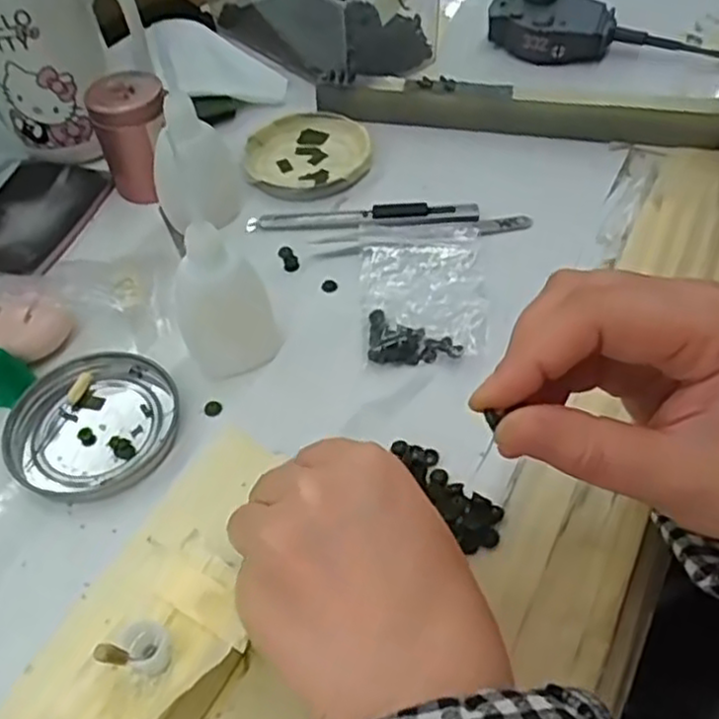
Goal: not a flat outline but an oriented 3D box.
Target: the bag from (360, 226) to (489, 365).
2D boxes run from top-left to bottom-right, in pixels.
[{"bbox_3d":[0.033,-0.036,0.385,0.063,0.013,0.088,-2,51,1],"label":"bag"}]

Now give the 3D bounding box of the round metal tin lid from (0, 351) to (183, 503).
[{"bbox_3d":[-0.126,0.030,0.349,0.076,0.007,0.076,14,53,13],"label":"round metal tin lid"}]

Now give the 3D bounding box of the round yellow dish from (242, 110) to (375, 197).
[{"bbox_3d":[-0.032,-0.132,0.471,0.077,0.010,0.080,-1,51,2],"label":"round yellow dish"}]

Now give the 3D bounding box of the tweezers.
[{"bbox_3d":[0.036,-0.072,0.419,0.124,0.007,0.018,-7,51,-3],"label":"tweezers"}]

